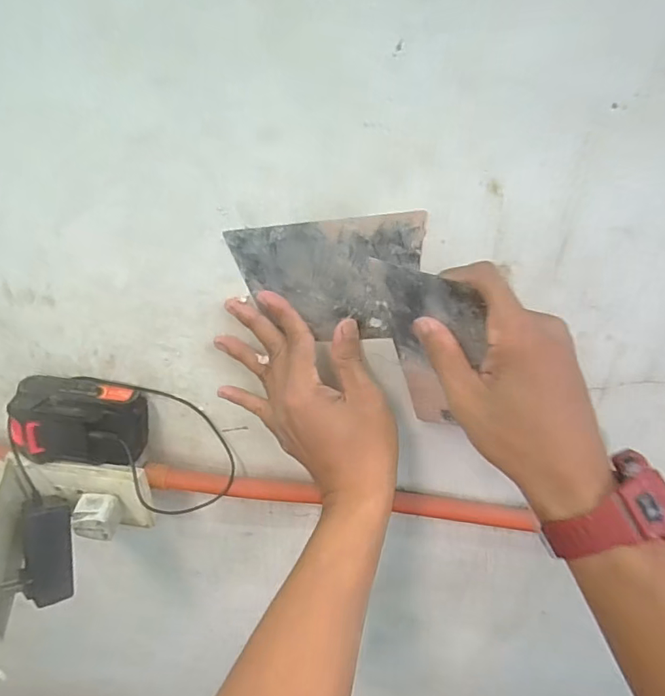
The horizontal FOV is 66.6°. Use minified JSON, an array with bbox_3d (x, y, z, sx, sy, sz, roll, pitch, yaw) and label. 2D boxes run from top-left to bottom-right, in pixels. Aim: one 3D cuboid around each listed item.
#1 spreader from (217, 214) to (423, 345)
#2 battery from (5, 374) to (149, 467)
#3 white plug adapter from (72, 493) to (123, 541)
[{"bbox_3d":[0.000,-0.049,0.385,0.140,0.098,0.004,-3,32,15],"label":"spreader"},{"bbox_3d":[-0.234,0.068,0.472,0.114,0.069,0.054,2,34,2],"label":"battery"},{"bbox_3d":[-0.222,0.159,0.477,0.032,0.030,0.032,3,34,3],"label":"white plug adapter"}]

